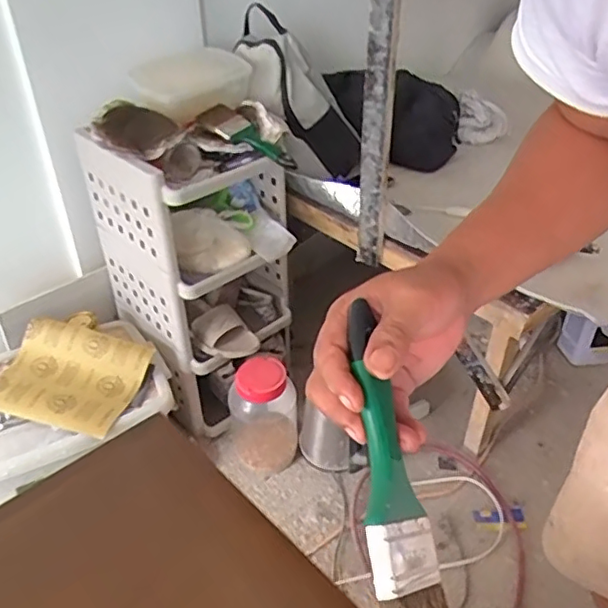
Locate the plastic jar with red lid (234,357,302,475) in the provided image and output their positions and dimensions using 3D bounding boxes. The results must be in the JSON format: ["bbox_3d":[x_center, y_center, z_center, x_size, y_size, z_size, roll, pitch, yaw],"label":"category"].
[{"bbox_3d":[-0.093,0.183,1.286,0.122,0.119,0.118,-28,45,-33],"label":"plastic jar with red lid"}]

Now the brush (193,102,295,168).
[{"bbox_3d":[-0.107,-0.327,1.166,0.215,0.034,0.093,37,46,12],"label":"brush"}]

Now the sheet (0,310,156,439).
[{"bbox_3d":[-0.478,0.131,1.225,0.277,0.070,0.247,11,38,13],"label":"sheet"}]

